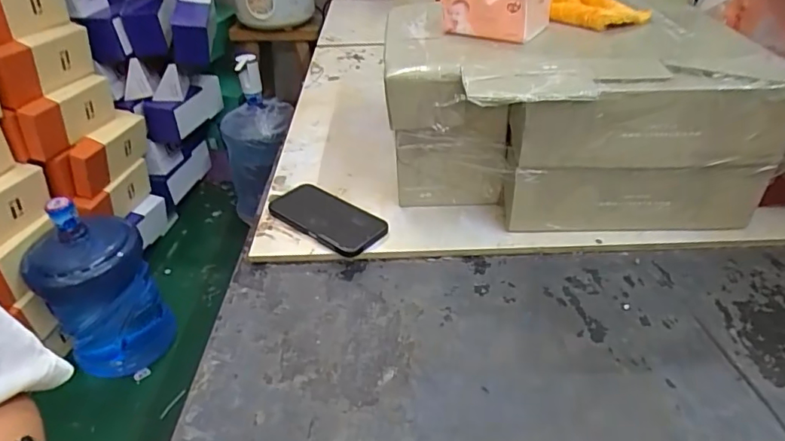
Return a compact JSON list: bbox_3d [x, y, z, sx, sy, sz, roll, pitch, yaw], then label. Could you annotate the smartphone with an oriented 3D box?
[{"bbox_3d":[-0.092,-0.006,0.690,0.181,0.010,0.080,24,46,35],"label":"smartphone"}]

